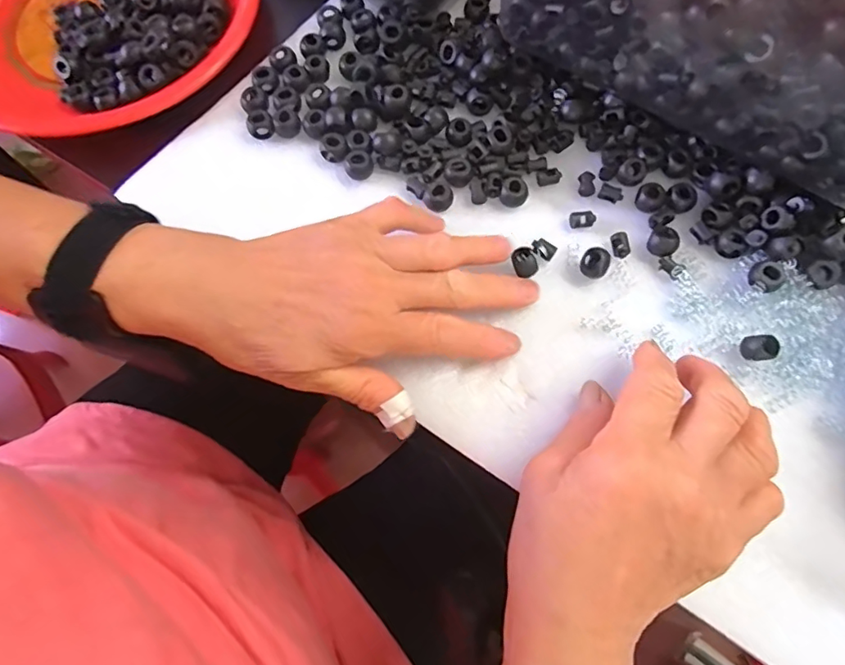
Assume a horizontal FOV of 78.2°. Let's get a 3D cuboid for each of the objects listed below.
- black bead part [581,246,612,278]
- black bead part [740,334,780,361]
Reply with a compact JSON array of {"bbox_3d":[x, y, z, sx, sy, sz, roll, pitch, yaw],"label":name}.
[{"bbox_3d":[0.099,-0.039,0.298,0.016,0.016,0.014,37,75,12],"label":"black bead part"},{"bbox_3d":[0.181,0.009,0.281,0.016,0.011,0.013,0,71,0],"label":"black bead part"}]

